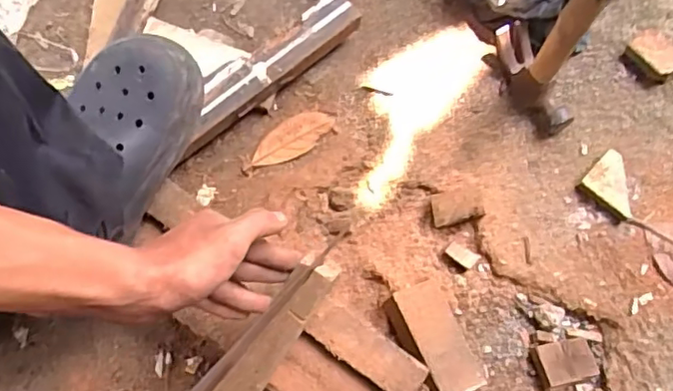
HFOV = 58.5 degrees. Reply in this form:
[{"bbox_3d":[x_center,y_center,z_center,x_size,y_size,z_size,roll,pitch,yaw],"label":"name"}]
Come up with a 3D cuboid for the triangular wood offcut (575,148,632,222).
[{"bbox_3d":[0.307,-0.011,0.660,0.061,0.023,0.053,41,77,11],"label":"triangular wood offcut"}]

